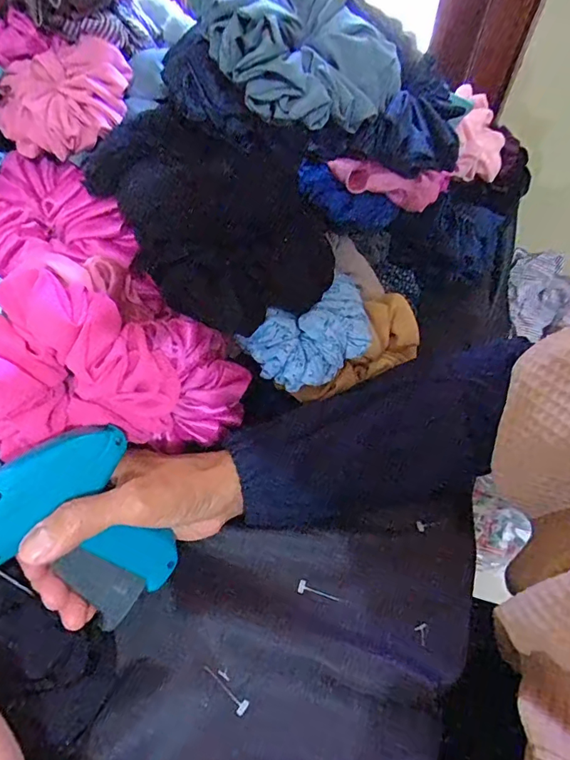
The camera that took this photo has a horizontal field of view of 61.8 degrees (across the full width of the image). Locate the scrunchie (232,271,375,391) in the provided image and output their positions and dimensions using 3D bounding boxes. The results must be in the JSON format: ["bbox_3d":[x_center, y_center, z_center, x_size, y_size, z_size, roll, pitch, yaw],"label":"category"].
[{"bbox_3d":[0.023,-0.032,0.347,0.095,0.029,0.060,-27,60,-21],"label":"scrunchie"}]

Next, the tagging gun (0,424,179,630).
[{"bbox_3d":[-0.121,0.090,0.275,0.104,0.119,0.025,-43,37,-23],"label":"tagging gun"}]

